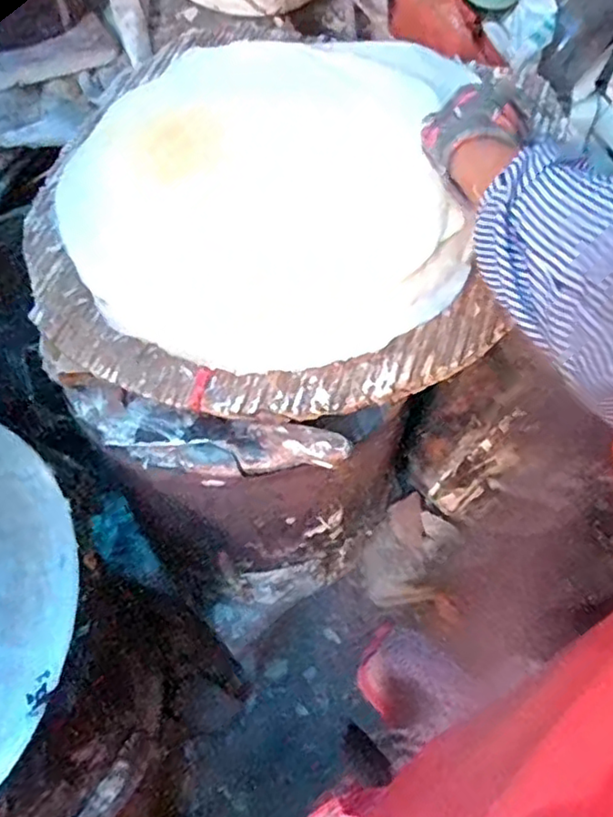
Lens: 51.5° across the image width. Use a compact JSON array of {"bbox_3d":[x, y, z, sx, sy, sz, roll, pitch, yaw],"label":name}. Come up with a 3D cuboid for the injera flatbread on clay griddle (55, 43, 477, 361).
[{"bbox_3d":[-0.039,-0.211,0.590,0.355,0.041,0.355,2,75,3],"label":"injera flatbread on clay griddle"}]

